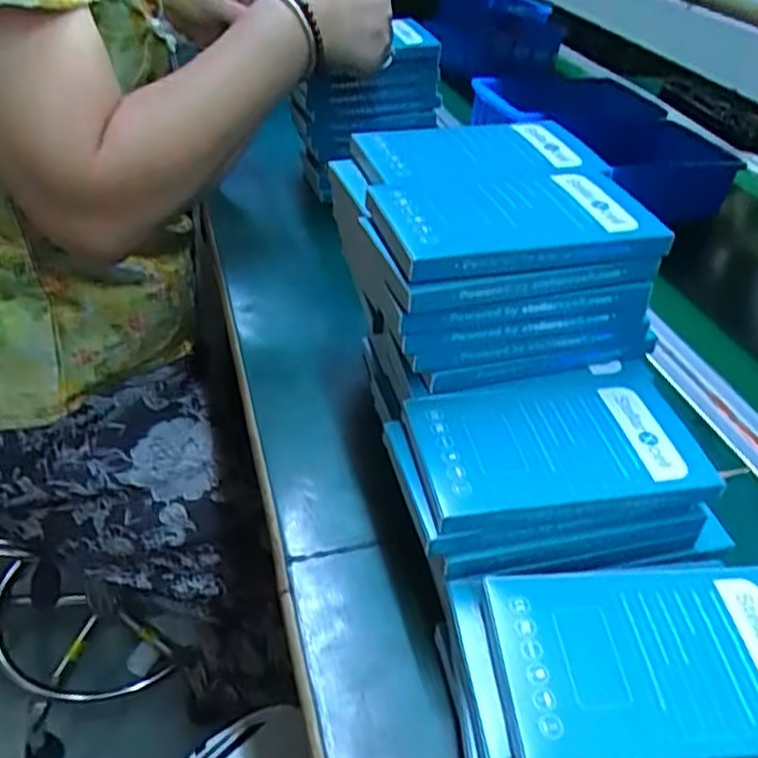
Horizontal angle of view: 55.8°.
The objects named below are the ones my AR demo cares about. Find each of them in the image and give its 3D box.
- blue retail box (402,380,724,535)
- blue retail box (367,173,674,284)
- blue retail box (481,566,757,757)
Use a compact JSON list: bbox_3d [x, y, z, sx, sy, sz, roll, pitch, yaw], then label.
[{"bbox_3d":[0.080,0.031,0.341,0.129,0.018,0.077,-5,38,-12],"label":"blue retail box"},{"bbox_3d":[0.066,-0.079,0.353,0.131,0.017,0.074,-7,39,-15],"label":"blue retail box"},{"bbox_3d":[0.112,0.111,0.278,0.135,0.013,0.080,0,37,-6],"label":"blue retail box"}]

